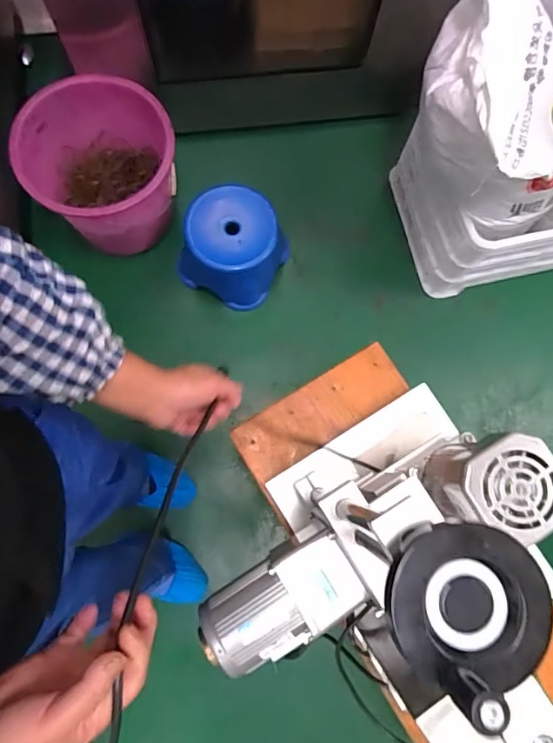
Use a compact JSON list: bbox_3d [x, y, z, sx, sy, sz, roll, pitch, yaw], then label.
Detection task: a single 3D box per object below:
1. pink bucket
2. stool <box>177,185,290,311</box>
[{"bbox_3d":[-0.415,-0.486,1.215,0.343,0.281,0.374,1,79,-4],"label":"pink bucket"},{"bbox_3d":[-0.101,-0.315,1.246,0.224,0.213,0.223,30,78,2],"label":"stool"}]

